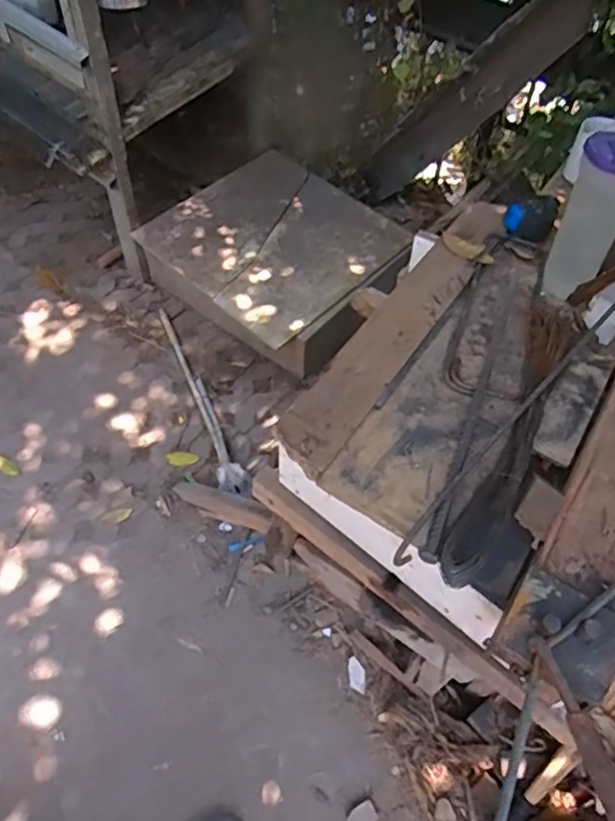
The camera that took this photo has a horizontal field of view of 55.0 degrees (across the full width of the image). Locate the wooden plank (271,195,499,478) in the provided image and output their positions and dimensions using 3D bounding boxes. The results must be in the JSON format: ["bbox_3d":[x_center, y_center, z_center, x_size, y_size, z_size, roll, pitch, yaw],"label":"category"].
[{"bbox_3d":[0.152,-0.147,0.858,0.082,0.025,0.610,31,59,14],"label":"wooden plank"}]

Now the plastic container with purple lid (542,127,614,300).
[{"bbox_3d":[0.391,-0.264,0.819,0.083,0.214,0.081,25,60,14],"label":"plastic container with purple lid"}]

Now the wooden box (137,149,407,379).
[{"bbox_3d":[-0.096,-0.451,1.752,0.609,0.172,0.571,39,64,21],"label":"wooden box"}]

